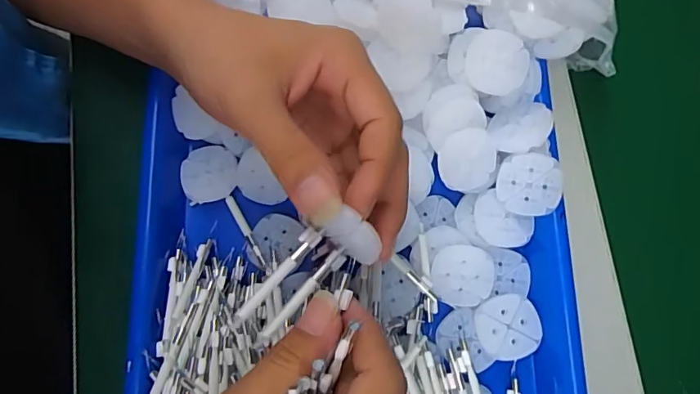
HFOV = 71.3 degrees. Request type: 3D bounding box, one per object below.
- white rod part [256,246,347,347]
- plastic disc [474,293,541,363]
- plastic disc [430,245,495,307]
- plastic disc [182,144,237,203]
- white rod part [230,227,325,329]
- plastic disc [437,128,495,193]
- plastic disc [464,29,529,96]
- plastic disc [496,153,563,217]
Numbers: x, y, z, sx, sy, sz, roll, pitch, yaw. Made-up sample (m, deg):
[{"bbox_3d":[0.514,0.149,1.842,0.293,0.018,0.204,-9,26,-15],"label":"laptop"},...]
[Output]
[{"bbox_3d":[-0.021,0.044,0.211,0.006,0.005,0.053,41,80,8],"label":"white rod part"},{"bbox_3d":[0.091,0.074,0.279,0.035,0.004,0.035,0,78,0],"label":"plastic disc"},{"bbox_3d":[0.065,0.046,0.283,0.034,0.004,0.034,1,96,6],"label":"plastic disc"},{"bbox_3d":[-0.089,-0.015,0.309,0.035,0.004,0.035,0,78,0],"label":"plastic disc"},{"bbox_3d":[-0.031,0.033,0.206,0.007,0.004,0.053,39,74,7],"label":"white rod part"},{"bbox_3d":[0.069,-0.021,0.286,0.032,0.007,0.038,2,102,1],"label":"plastic disc"},{"bbox_3d":[0.085,-0.078,0.281,0.035,0.008,0.035,0,78,0],"label":"plastic disc"},{"bbox_3d":[0.103,-0.007,0.280,0.034,0.004,0.035,5,102,24],"label":"plastic disc"}]

